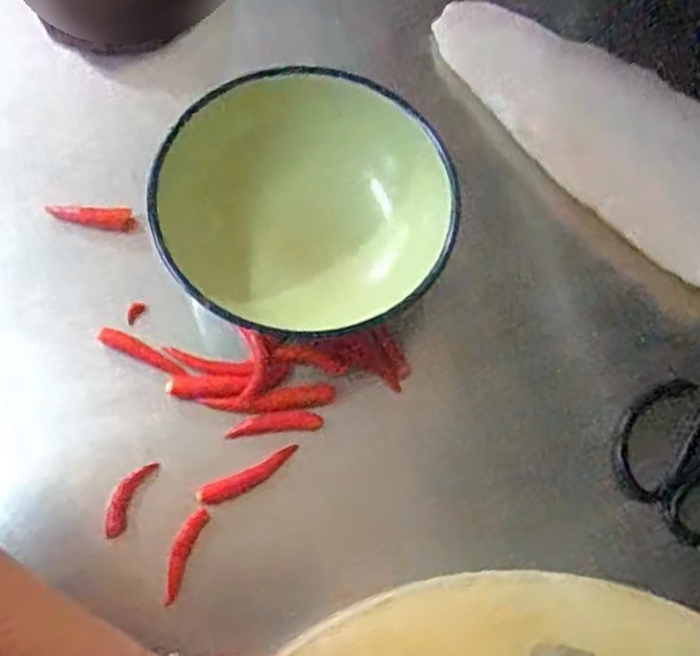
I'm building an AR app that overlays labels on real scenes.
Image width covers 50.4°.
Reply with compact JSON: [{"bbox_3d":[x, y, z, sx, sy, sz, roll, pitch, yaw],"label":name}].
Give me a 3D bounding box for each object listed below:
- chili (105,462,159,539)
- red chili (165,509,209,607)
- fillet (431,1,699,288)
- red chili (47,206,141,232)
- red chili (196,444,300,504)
[{"bbox_3d":[-0.133,0.101,0.444,0.013,0.013,0.048,24,70,4],"label":"chili"},{"bbox_3d":[-0.098,0.133,0.434,0.012,0.011,0.055,21,70,3],"label":"red chili"},{"bbox_3d":[0.183,-0.140,0.530,0.291,0.021,0.117,37,72,9],"label":"fillet"},{"bbox_3d":[-0.175,-0.075,0.503,0.059,0.008,0.013,5,70,-3],"label":"red chili"},{"bbox_3d":[-0.061,0.091,0.453,0.064,0.011,0.014,-24,74,-12],"label":"red chili"}]

